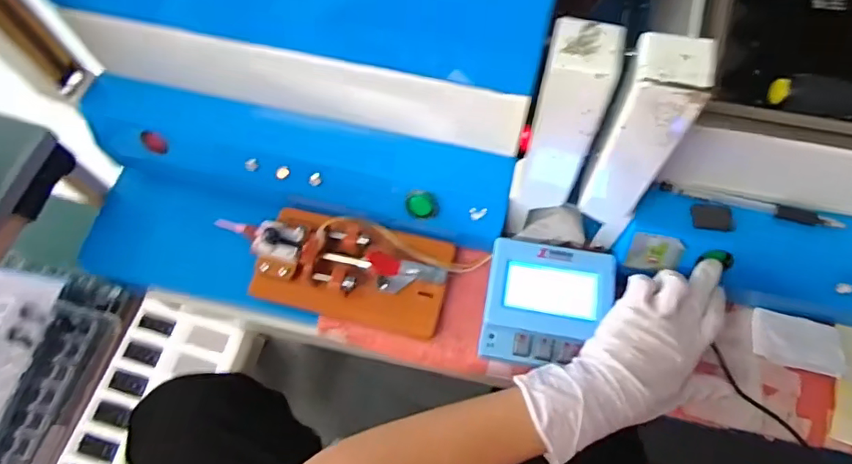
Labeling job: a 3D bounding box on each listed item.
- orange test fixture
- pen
[{"bbox_3d":[-0.074,0.027,0.476,0.184,0.049,0.089,12,68,7],"label":"orange test fixture"},{"bbox_3d":[0.252,-0.021,0.416,0.132,0.007,0.008,15,68,8],"label":"pen"}]

